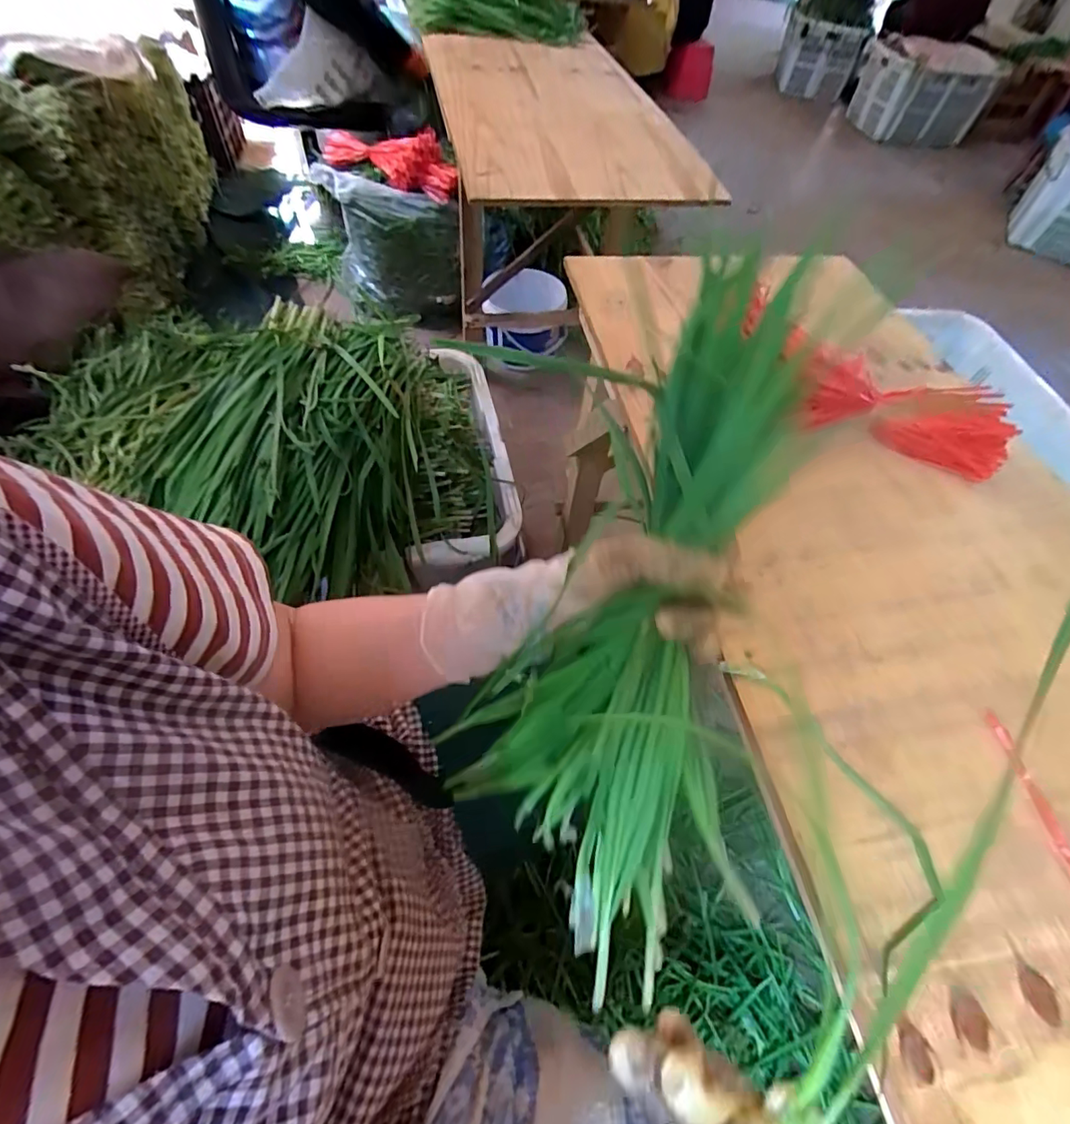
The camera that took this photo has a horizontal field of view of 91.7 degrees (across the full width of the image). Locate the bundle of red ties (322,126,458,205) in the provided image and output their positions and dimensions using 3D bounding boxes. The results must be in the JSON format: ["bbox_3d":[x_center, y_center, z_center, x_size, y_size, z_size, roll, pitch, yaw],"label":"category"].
[{"bbox_3d":[-0.392,-1.067,1.349,0.432,0.135,0.088,34,59,16],"label":"bundle of red ties"}]

